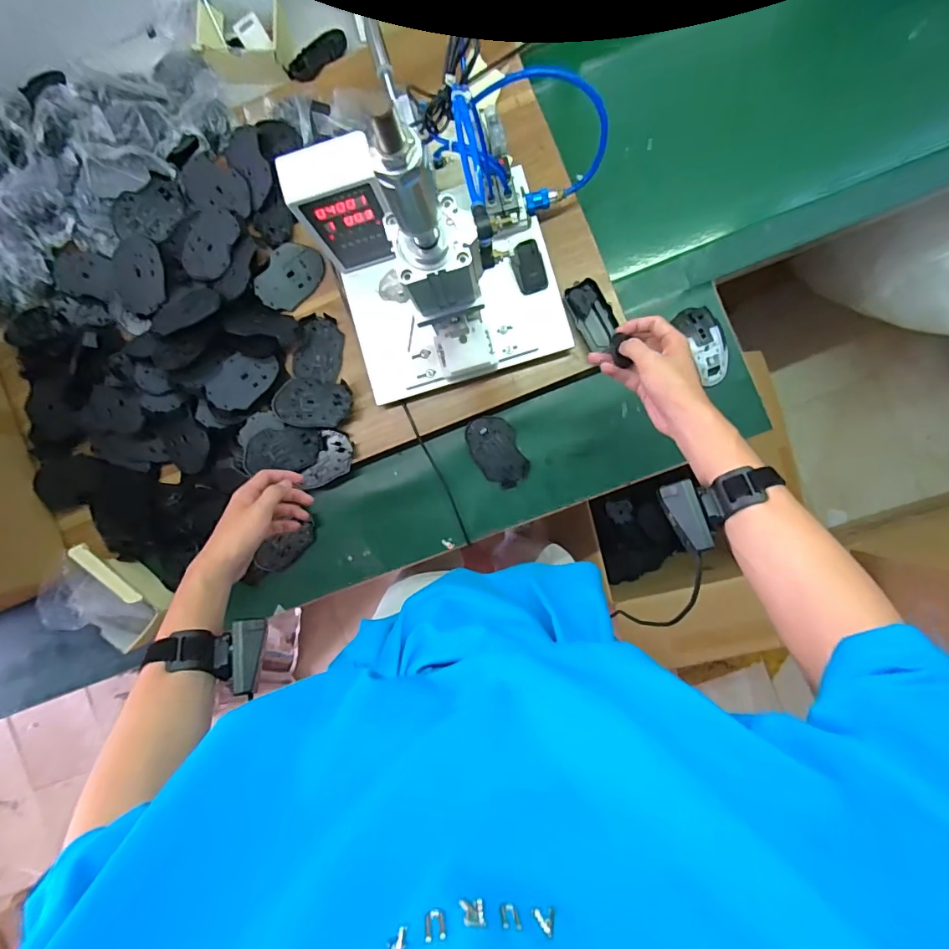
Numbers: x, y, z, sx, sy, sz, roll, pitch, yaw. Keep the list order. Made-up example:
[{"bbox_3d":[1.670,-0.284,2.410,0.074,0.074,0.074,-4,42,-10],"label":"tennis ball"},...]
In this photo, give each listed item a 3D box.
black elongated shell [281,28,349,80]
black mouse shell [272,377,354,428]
[{"bbox_3d":[-0.250,-0.668,0.763,0.051,0.024,0.110,43,93,3],"label":"black elongated shell"},{"bbox_3d":[-0.244,-0.108,0.729,0.110,0.035,0.074,7,91,4],"label":"black mouse shell"}]

